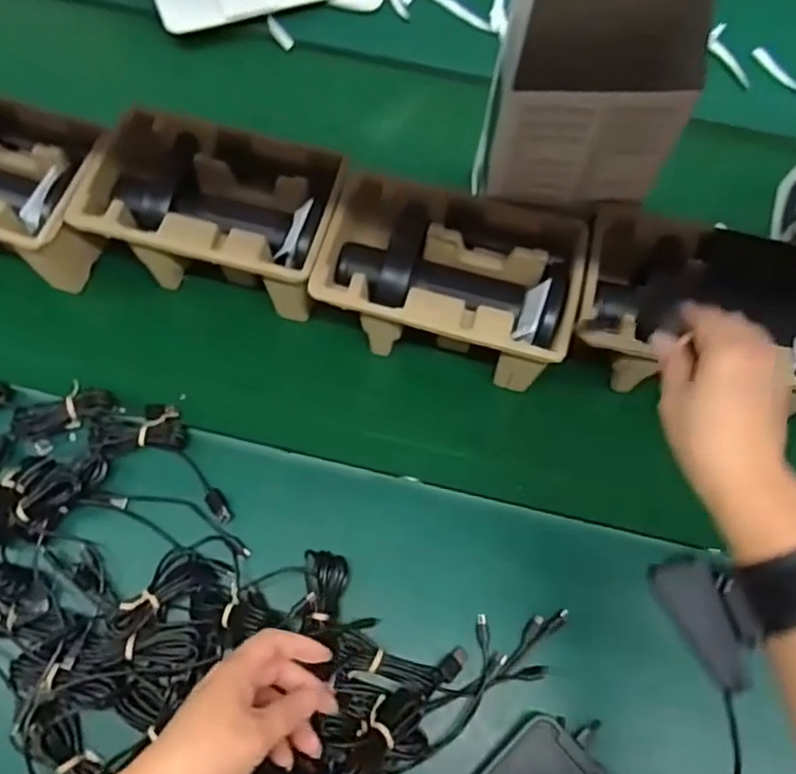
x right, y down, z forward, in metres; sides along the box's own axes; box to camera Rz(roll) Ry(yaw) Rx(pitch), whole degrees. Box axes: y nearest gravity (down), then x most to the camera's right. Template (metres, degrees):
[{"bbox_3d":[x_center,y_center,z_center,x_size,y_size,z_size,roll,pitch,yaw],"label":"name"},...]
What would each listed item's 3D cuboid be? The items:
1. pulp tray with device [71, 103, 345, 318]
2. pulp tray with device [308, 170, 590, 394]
[{"bbox_3d":[-0.171,-0.159,0.647,0.230,0.101,0.140,15,66,7],"label":"pulp tray with device"},{"bbox_3d":[0.050,-0.095,0.626,0.224,0.098,0.144,10,65,5],"label":"pulp tray with device"}]

